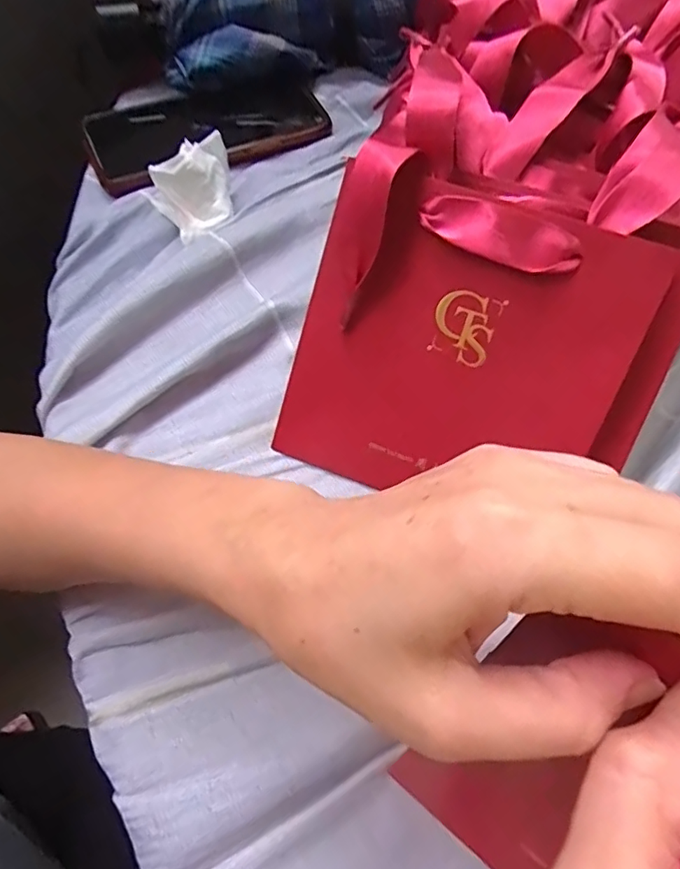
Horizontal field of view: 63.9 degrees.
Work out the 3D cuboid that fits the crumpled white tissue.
[{"bbox_3d":[-0.088,-0.151,0.334,0.052,0.038,0.049,-21,65,-12],"label":"crumpled white tissue"}]

